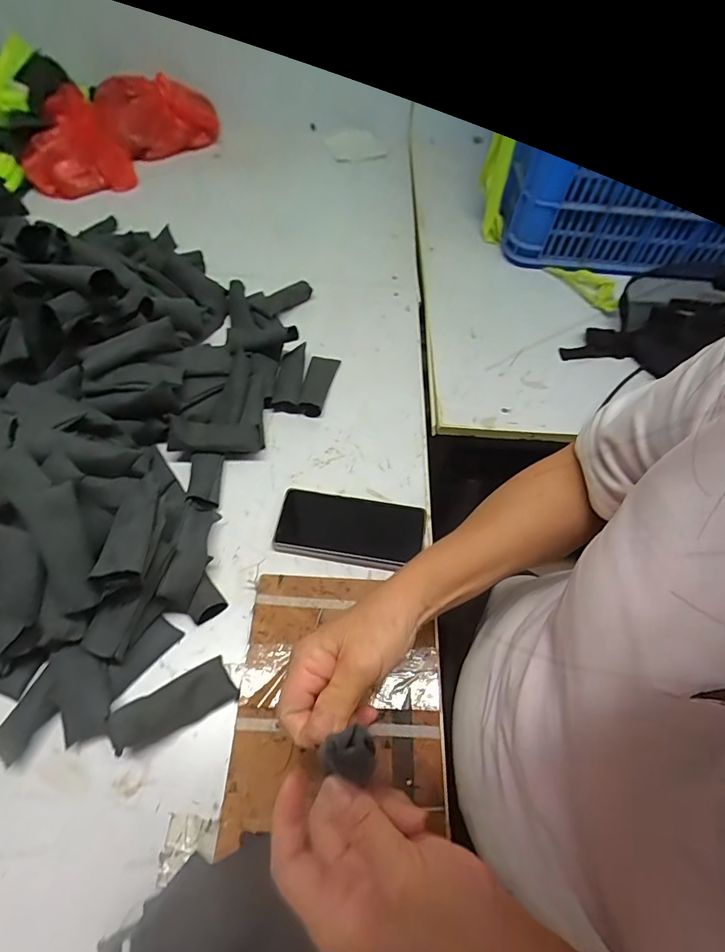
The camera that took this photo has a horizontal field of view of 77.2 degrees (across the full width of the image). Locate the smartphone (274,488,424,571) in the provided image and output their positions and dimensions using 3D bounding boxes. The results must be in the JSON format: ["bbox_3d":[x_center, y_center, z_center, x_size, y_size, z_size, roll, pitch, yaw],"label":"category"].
[{"bbox_3d":[-0.012,0.057,0.499,0.156,0.016,0.078,10,58,2],"label":"smartphone"}]

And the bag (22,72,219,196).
[{"bbox_3d":[-0.475,-0.667,0.873,0.182,0.095,0.355,31,61,15],"label":"bag"}]

